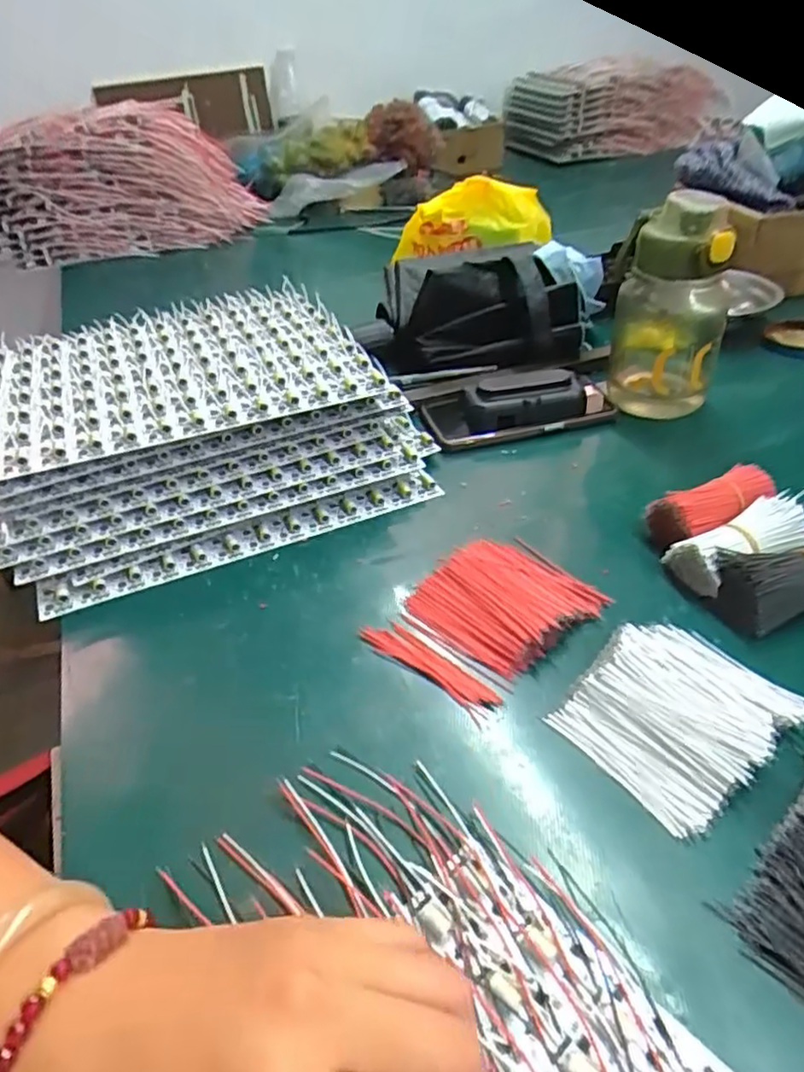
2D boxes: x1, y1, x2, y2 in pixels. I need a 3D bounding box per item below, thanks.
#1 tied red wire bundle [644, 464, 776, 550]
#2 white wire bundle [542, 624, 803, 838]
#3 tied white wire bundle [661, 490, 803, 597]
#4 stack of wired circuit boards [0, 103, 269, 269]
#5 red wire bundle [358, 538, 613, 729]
[{"bbox_3d":[0.213,-0.018,0.461,0.096,0.037,0.042,-17,40,-18],"label":"tied red wire bundle"},{"bbox_3d":[0.144,0.088,0.344,0.107,0.021,0.088,-28,45,-28],"label":"white wire bundle"},{"bbox_3d":[0.219,0.005,0.430,0.091,0.039,0.044,-17,40,-18],"label":"tied white wire bundle"},{"bbox_3d":[-0.448,-0.541,1.032,0.424,0.195,0.123,-13,41,-4],"label":"stack of wired circuit boards"},{"bbox_3d":[0.052,0.045,0.410,0.093,0.021,0.124,30,49,35],"label":"red wire bundle"}]

